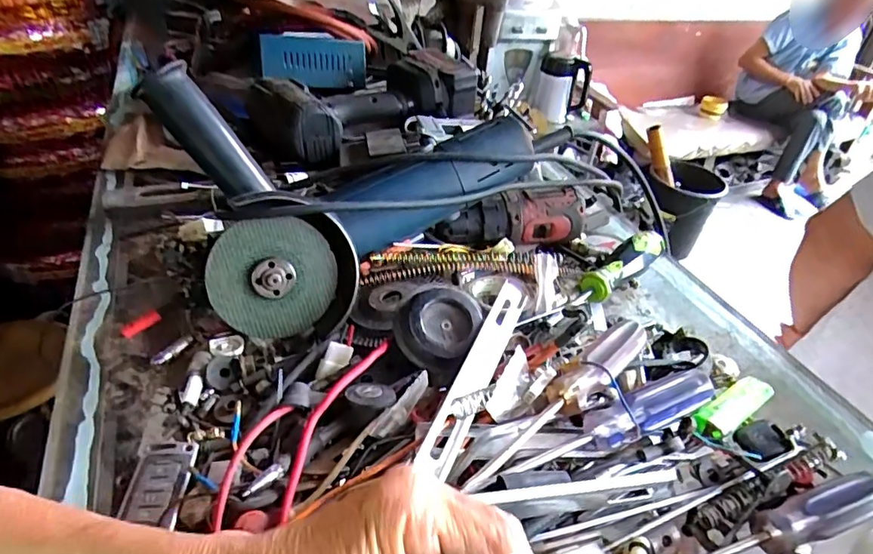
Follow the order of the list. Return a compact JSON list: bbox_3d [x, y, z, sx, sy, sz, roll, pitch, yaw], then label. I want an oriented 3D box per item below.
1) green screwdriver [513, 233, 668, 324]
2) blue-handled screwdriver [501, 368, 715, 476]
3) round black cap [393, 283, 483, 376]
[{"bbox_3d":[0.141,0.004,0.471,0.199,0.034,0.026,-25,47,-32],"label":"green screwdriver"},{"bbox_3d":[0.112,0.089,0.329,0.149,0.021,0.023,-13,42,-22],"label":"blue-handled screwdriver"},{"bbox_3d":[0.002,0.031,0.366,0.055,0.024,0.062,23,42,22],"label":"round black cap"}]

